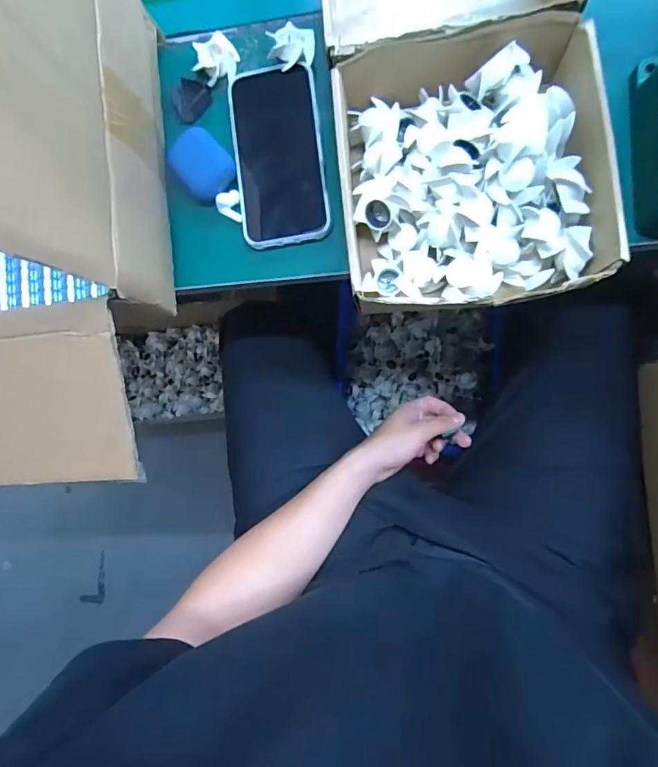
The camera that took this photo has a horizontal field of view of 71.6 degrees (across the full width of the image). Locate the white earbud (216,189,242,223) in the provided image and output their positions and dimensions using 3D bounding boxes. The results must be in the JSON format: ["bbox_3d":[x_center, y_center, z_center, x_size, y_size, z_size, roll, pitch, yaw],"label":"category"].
[{"bbox_3d":[-0.095,-0.169,0.433,0.022,0.013,0.027,0,85,8],"label":"white earbud"}]

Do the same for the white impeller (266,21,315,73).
[{"bbox_3d":[-0.034,-0.315,0.424,0.041,0.019,0.042,-1,85,8],"label":"white impeller"}]

